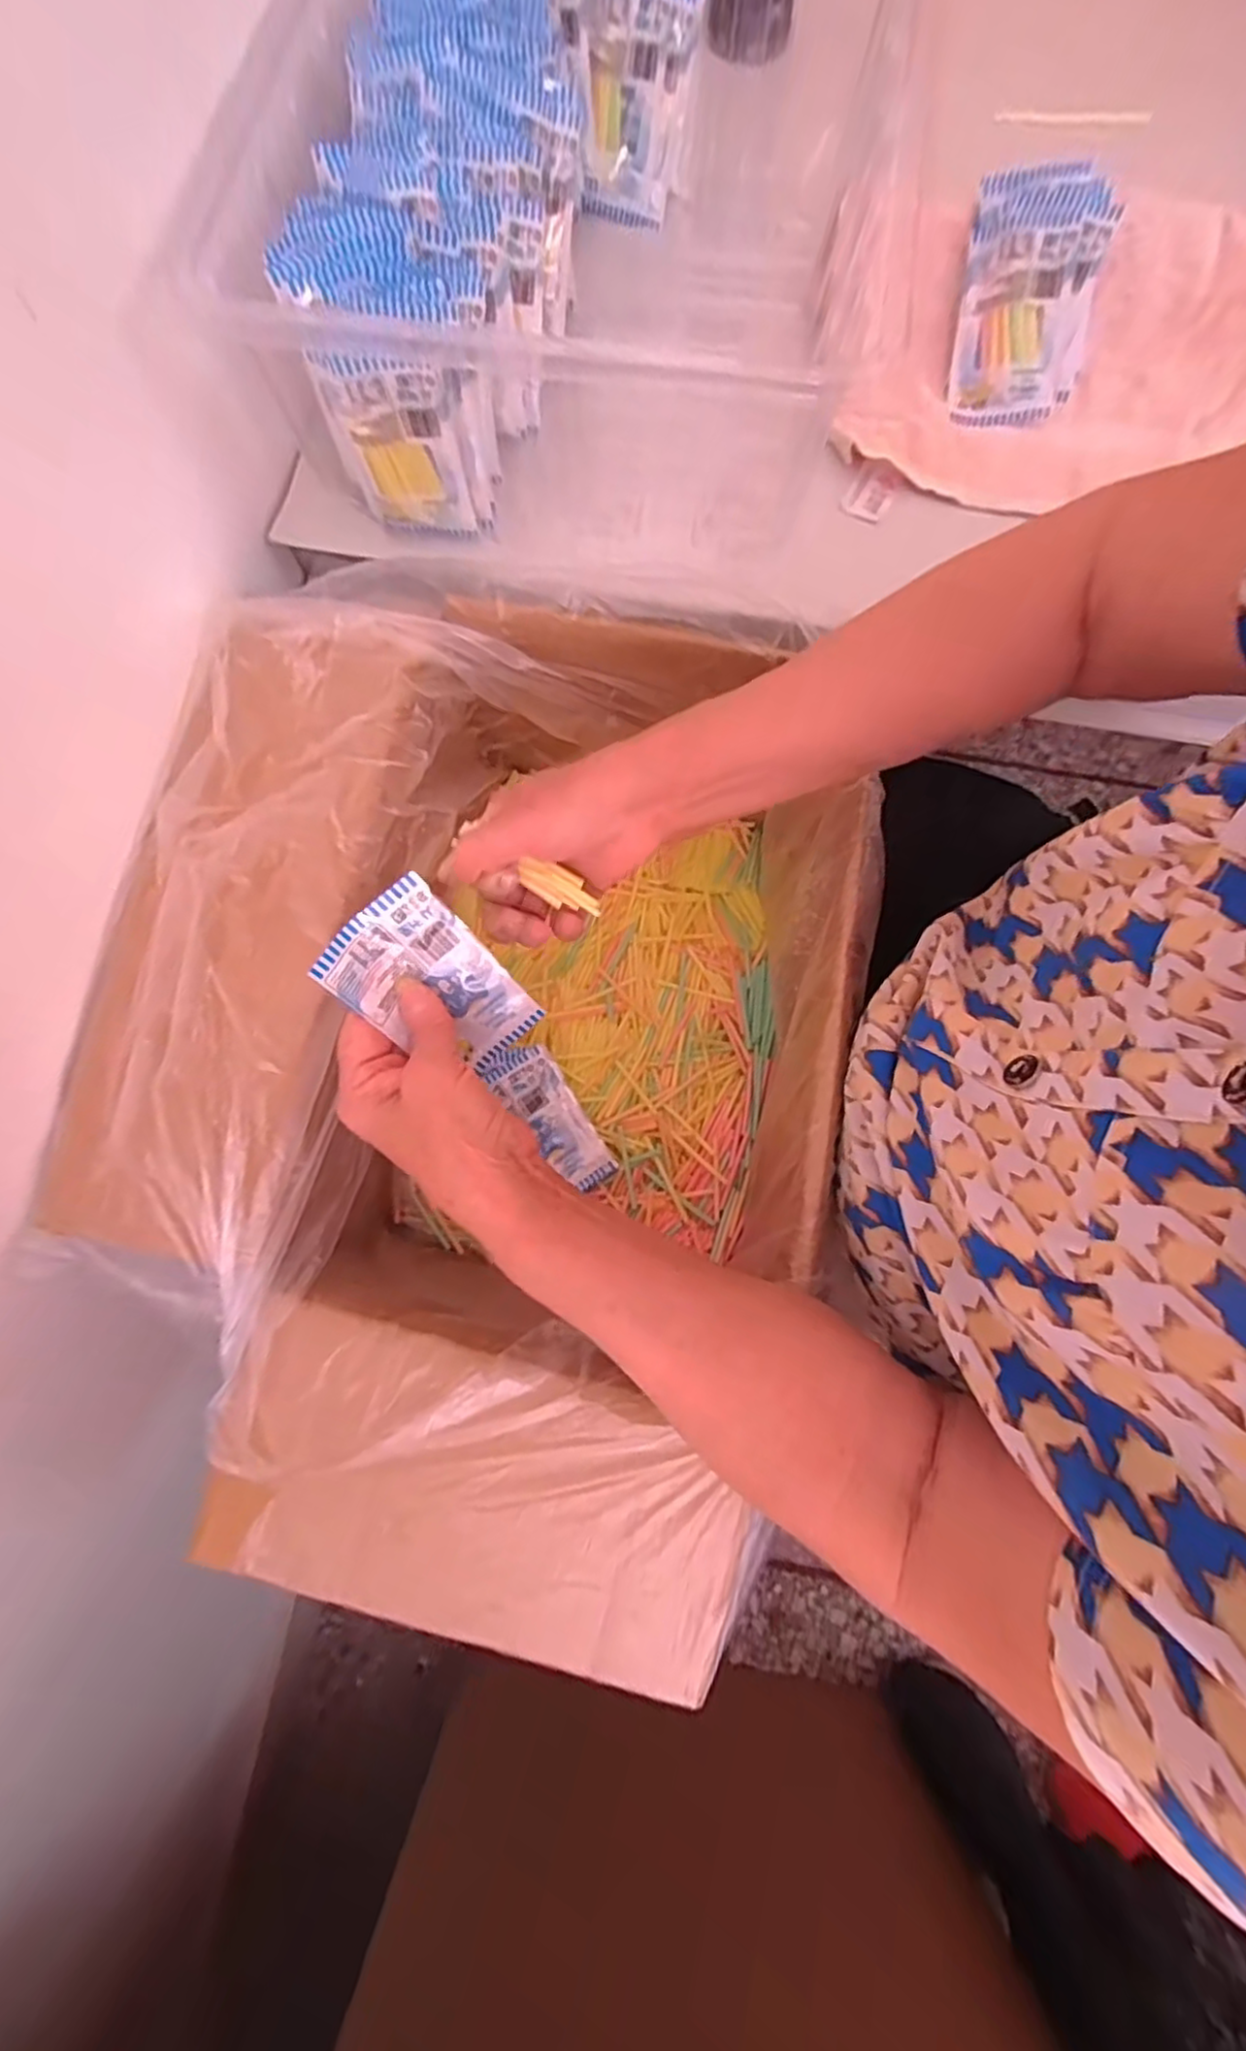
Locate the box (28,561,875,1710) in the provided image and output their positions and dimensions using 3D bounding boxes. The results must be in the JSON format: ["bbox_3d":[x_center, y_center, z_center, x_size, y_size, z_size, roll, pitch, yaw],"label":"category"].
[{"bbox_3d":[-0.078,0.019,0.403,0.372,0.236,0.513,12,76,5],"label":"box"}]

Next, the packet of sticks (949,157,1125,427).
[{"bbox_3d":[0.264,-0.473,0.438,0.079,0.023,0.137,7,107,12],"label":"packet of sticks"}]

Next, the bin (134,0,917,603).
[{"bbox_3d":[-0.002,-0.556,0.438,0.331,0.129,0.575,17,76,6],"label":"bin"}]

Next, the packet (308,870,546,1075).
[{"bbox_3d":[-0.091,-0.017,0.333,0.062,0.103,0.011,-44,38,-2],"label":"packet"}]

